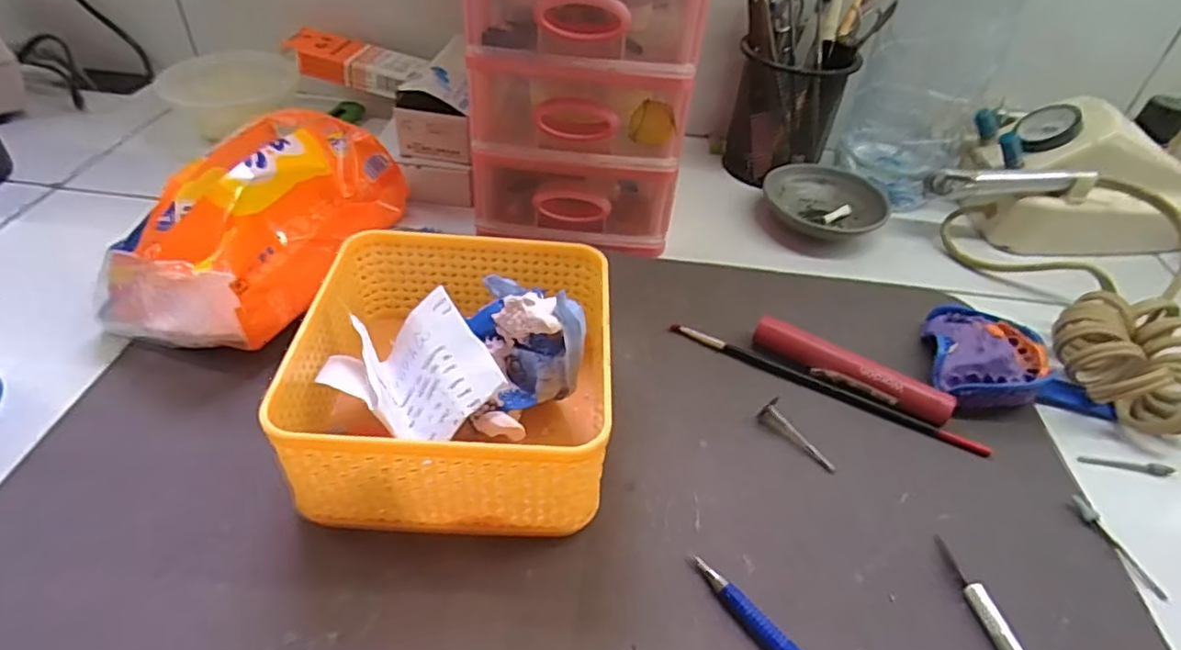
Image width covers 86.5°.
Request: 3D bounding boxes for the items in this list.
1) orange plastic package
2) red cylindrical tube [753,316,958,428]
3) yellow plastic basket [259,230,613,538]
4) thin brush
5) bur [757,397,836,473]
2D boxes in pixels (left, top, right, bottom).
[{"bbox_3d":[-0.178,-0.061,0.361,0.078,0.079,0.177,10,43,5],"label":"orange plastic package"},{"bbox_3d":[0.140,0.026,0.343,0.106,0.019,0.013,29,47,23],"label":"red cylindrical tube"},{"bbox_3d":[-0.060,0.021,0.291,0.133,0.066,0.133,4,43,-3],"label":"yellow plastic basket"},{"bbox_3d":[0.124,0.032,0.342,0.171,0.004,0.009,25,46,19],"label":"thin brush"},{"bbox_3d":[0.103,0.055,0.312,0.013,0.009,0.043,-20,49,-26],"label":"bur"}]

